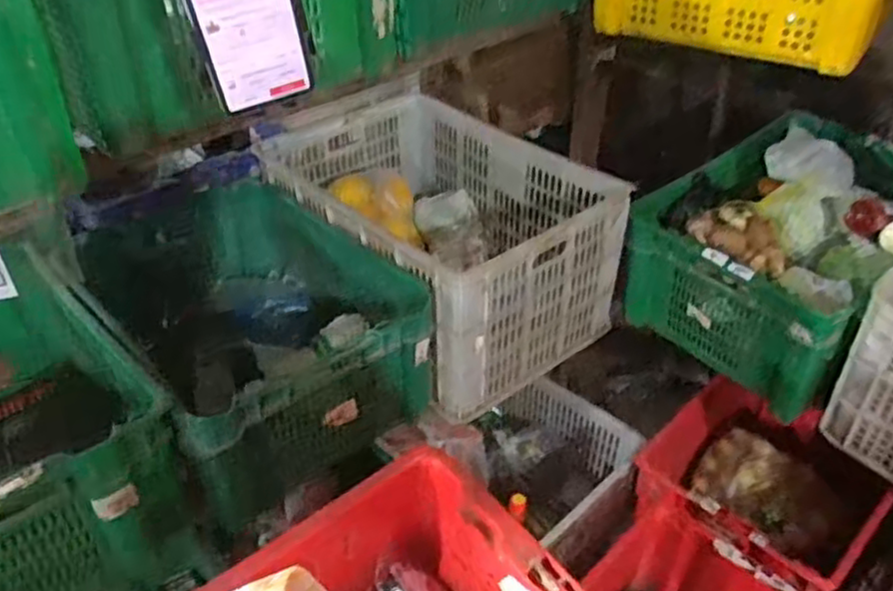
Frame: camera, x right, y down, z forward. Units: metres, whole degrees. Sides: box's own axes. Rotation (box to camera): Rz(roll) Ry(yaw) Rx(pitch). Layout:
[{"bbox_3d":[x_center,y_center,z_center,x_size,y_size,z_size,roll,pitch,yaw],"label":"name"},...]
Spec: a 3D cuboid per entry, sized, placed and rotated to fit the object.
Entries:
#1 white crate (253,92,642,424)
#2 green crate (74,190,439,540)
[{"bbox_3d":[-0.034,-0.120,1.392,0.395,0.284,0.626,-30,46,-31],"label":"white crate"},{"bbox_3d":[-0.329,0.059,1.205,0.394,0.258,0.564,-27,45,-28],"label":"green crate"}]

